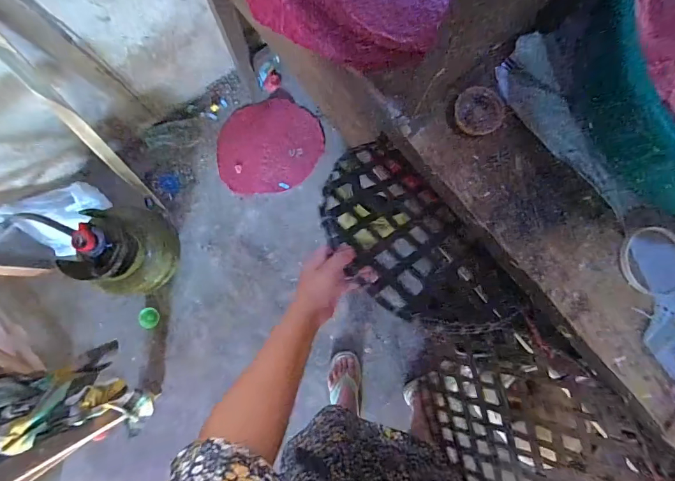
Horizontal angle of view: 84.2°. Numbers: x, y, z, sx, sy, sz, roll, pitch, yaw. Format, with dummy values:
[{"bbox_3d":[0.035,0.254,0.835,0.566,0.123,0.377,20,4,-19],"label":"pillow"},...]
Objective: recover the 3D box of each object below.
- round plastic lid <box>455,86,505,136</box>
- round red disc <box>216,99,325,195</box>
[{"bbox_3d":[0.187,-0.172,0.494,0.061,0.008,0.063,0,84,-1],"label":"round plastic lid"},{"bbox_3d":[-0.233,-0.324,1.289,0.361,0.023,0.319,-20,84,-3],"label":"round red disc"}]

